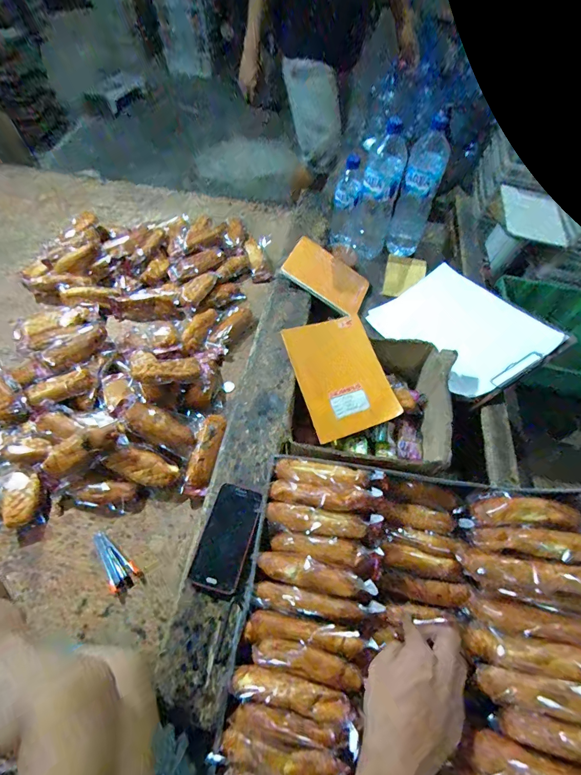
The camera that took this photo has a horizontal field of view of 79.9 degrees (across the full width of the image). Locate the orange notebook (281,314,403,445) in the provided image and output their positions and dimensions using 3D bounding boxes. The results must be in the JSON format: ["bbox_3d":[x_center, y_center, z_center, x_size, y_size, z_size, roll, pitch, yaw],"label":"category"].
[{"bbox_3d":[0.090,-0.024,0.621,0.159,0.019,0.209,-19,79,-17],"label":"orange notebook"}]

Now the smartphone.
[{"bbox_3d":[-0.093,0.219,0.516,0.070,0.006,0.141,14,65,11],"label":"smartphone"}]

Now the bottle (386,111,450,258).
[{"bbox_3d":[0.316,-0.481,0.865,0.083,0.301,0.073,15,59,7],"label":"bottle"}]

